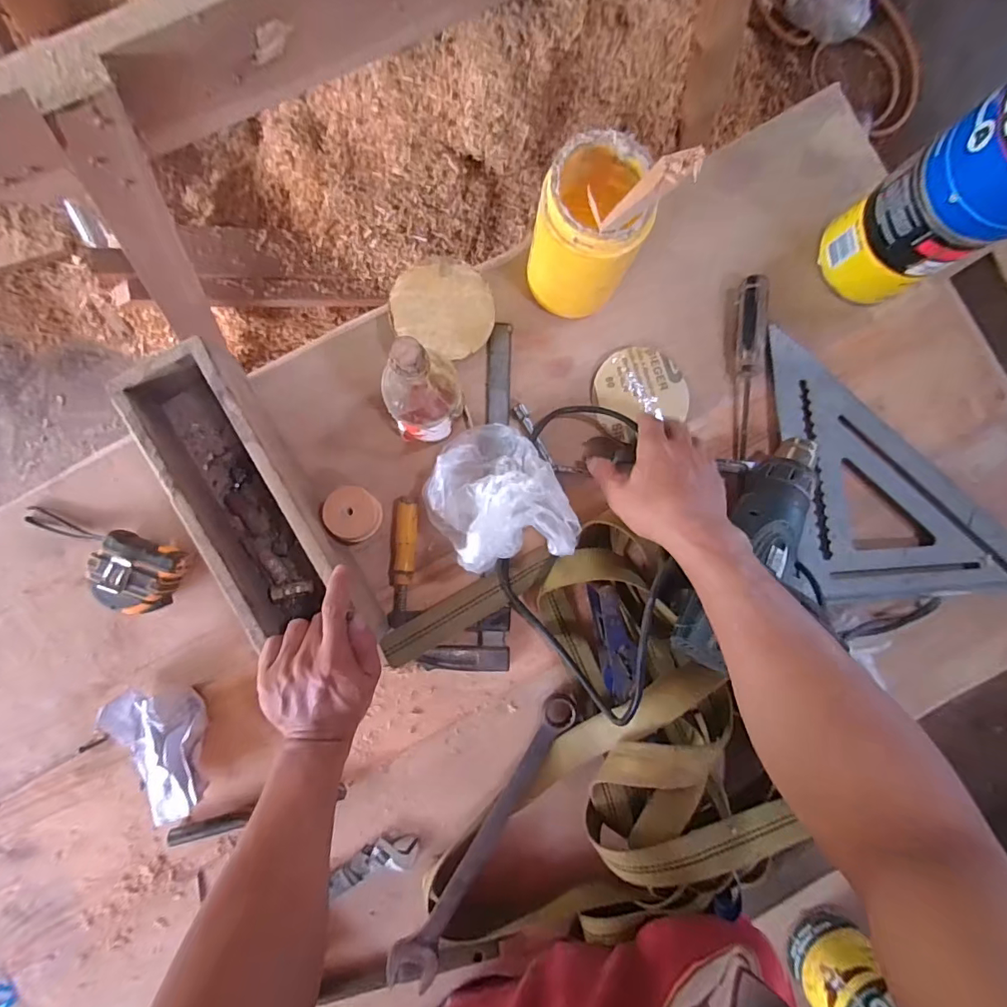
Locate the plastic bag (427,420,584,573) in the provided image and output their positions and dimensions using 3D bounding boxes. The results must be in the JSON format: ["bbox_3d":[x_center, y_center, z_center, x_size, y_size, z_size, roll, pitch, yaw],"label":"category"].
[{"bbox_3d":[-0.011,-0.006,0.453,0.113,0.107,0.139,-27,89,-3],"label":"plastic bag"}]

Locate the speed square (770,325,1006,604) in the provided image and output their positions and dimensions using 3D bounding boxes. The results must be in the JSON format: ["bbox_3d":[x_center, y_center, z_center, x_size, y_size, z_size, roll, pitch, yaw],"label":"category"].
[{"bbox_3d":[0.435,-0.038,0.513,0.293,0.030,0.275,1,87,-2],"label":"speed square"}]

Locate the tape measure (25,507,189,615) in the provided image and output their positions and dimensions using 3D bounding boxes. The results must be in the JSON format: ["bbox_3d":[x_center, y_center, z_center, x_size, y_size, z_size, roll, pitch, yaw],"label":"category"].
[{"bbox_3d":[-0.397,0.052,0.469,0.168,0.036,0.068,21,87,-1],"label":"tape measure"}]

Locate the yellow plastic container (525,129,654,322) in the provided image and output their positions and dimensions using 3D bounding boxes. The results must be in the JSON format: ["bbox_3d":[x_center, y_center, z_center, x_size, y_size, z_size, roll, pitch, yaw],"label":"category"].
[{"bbox_3d":[0.073,-0.240,0.446,0.085,0.152,0.086,0,87,-2],"label":"yellow plastic container"}]

